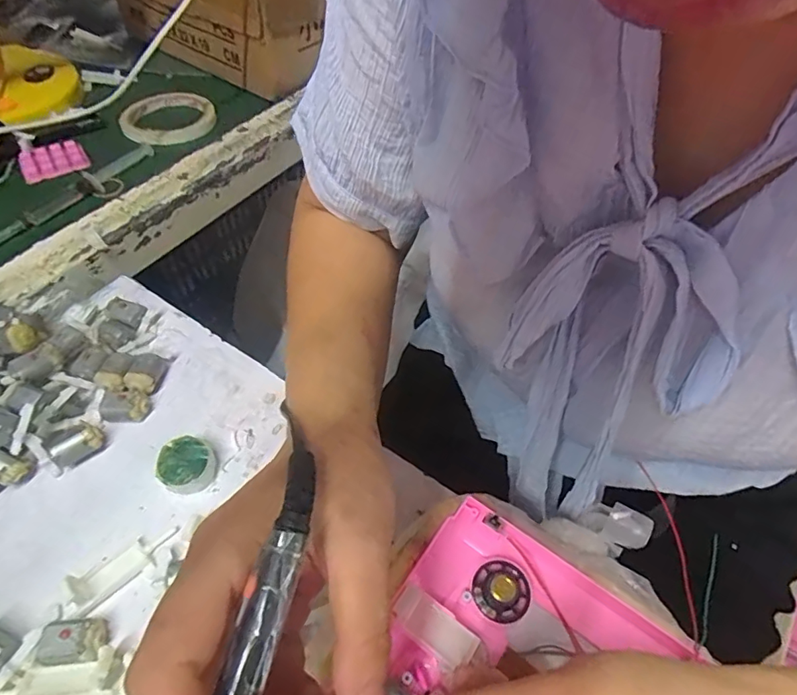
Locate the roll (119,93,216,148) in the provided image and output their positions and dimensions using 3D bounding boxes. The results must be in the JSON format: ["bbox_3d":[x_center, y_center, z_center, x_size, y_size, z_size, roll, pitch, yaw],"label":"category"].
[{"bbox_3d":[-0.256,-0.254,0.564,0.101,0.017,0.100,1,52,-2],"label":"roll"}]

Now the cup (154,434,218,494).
[{"bbox_3d":[-0.133,0.074,0.316,0.031,0.017,0.032,1,52,-2],"label":"cup"}]

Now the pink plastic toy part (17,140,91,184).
[{"bbox_3d":[-0.348,-0.190,0.510,0.059,0.014,0.043,-20,55,-17],"label":"pink plastic toy part"}]

